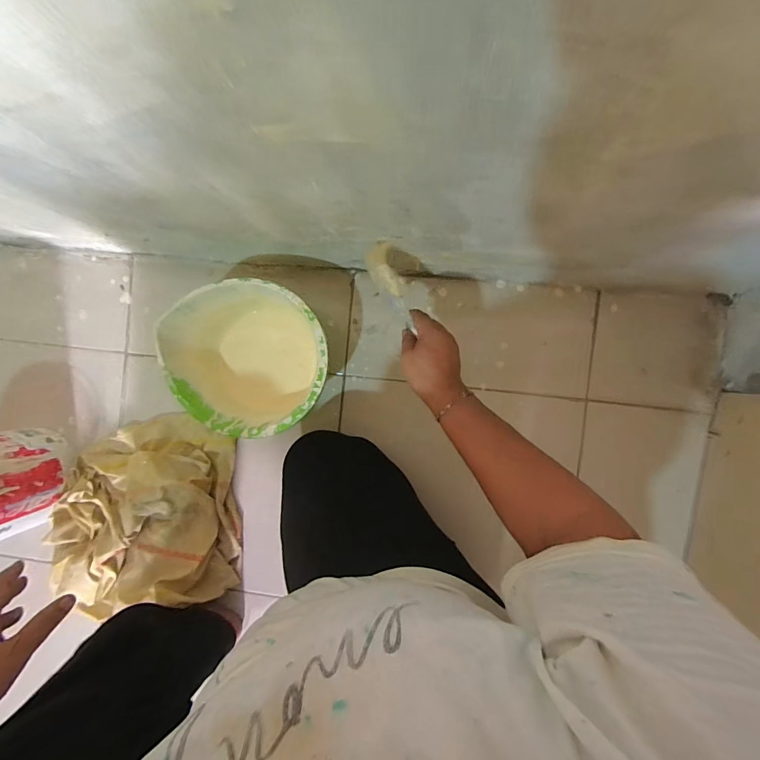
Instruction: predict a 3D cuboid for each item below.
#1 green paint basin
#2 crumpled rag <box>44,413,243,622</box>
[{"bbox_3d":[-0.190,-0.036,0.610,0.217,0.127,0.230,0,91,3],"label":"green paint basin"},{"bbox_3d":[-0.417,0.230,0.664,0.339,0.076,0.327,-2,91,3],"label":"crumpled rag"}]

